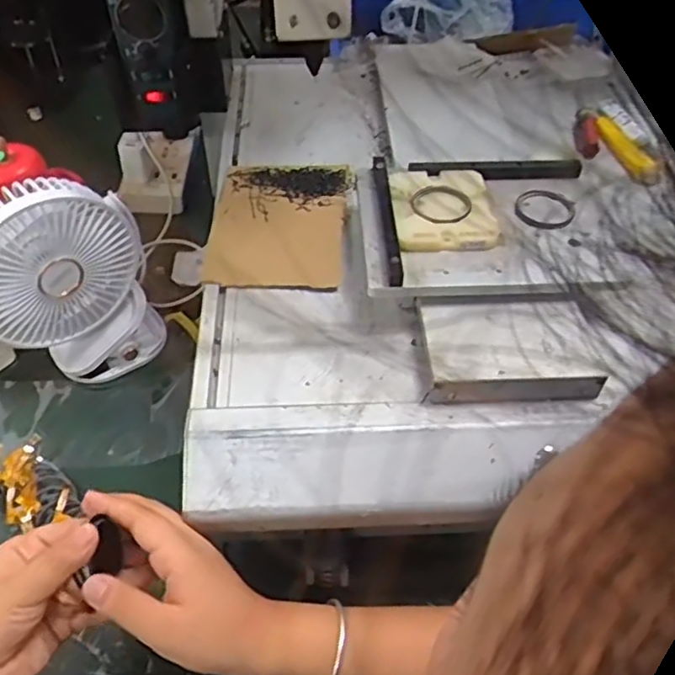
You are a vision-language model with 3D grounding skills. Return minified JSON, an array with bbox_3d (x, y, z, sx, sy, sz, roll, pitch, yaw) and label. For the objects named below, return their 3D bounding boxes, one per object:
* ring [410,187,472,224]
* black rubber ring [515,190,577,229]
[{"bbox_3d":[0.080,-0.103,0.505,0.043,0.006,0.045,-2,47,2],"label":"ring"},{"bbox_3d":[0.167,-0.104,0.528,0.047,0.007,0.047,1,49,-2],"label":"black rubber ring"}]

